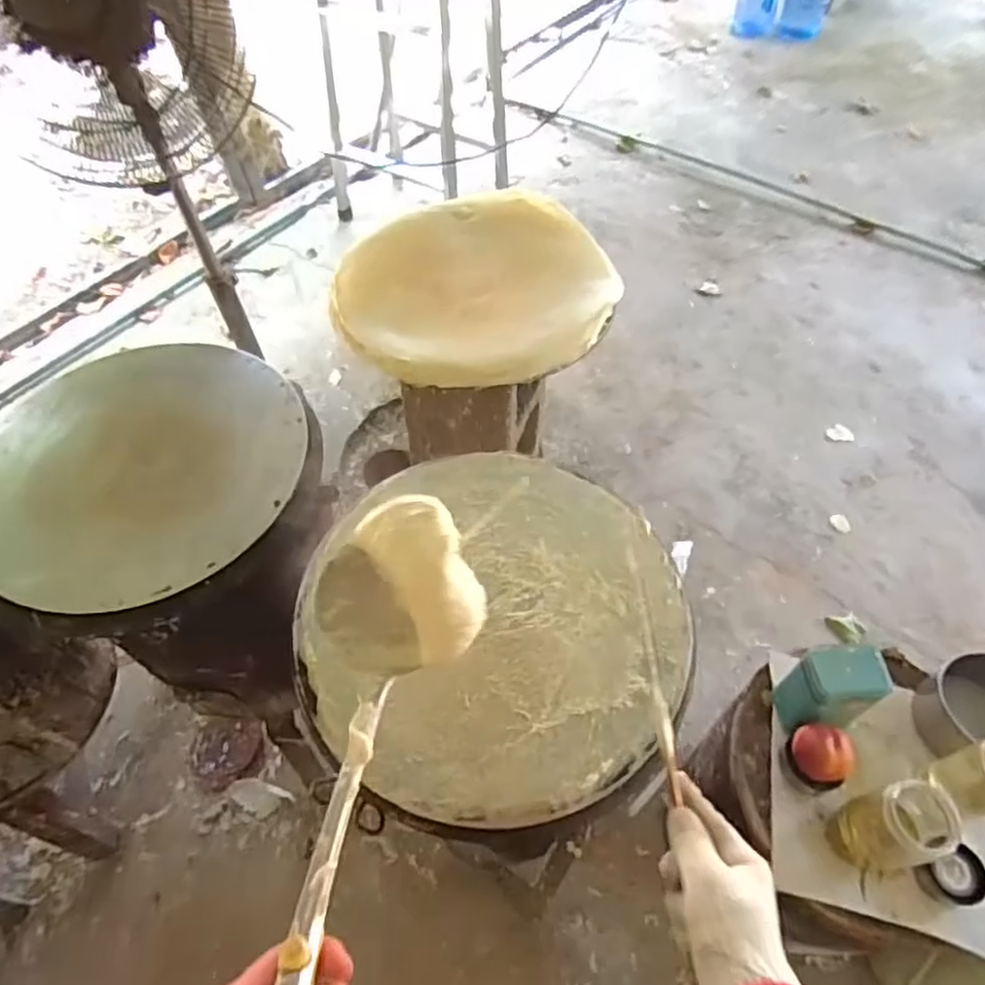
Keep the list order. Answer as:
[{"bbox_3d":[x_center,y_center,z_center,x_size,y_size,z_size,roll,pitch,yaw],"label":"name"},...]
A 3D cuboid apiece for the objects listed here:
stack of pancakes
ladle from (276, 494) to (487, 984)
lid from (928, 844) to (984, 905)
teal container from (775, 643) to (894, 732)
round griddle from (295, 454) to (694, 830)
[{"bbox_3d":[-0.008,-0.282,0.914,0.344,0.061,0.376,35,62,24],"label":"stack of pancakes"},{"bbox_3d":[-0.082,0.173,0.382,0.113,0.093,0.358,5,57,6],"label":"ladle"},{"bbox_3d":[0.552,0.449,0.776,0.066,0.016,0.058,-14,76,-14],"label":"lid"},{"bbox_3d":[0.429,0.257,0.844,0.090,0.145,0.071,-4,55,-1],"label":"teal container"},{"bbox_3d":[-0.003,0.120,0.669,0.378,0.036,0.381,-1,54,1],"label":"round griddle"}]

